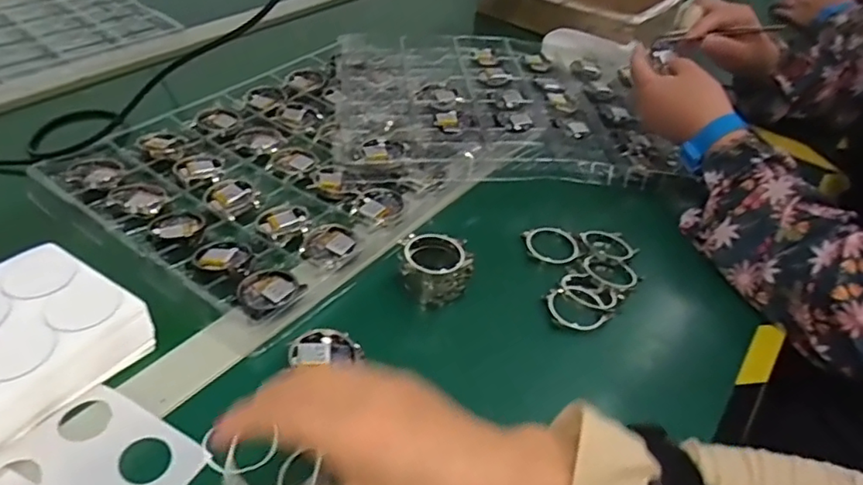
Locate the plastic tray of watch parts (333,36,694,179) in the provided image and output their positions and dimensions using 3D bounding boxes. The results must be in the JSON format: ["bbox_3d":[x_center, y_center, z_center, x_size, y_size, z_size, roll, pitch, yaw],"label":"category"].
[{"bbox_3d":[0.072,-0.168,0.685,0.355,0.027,0.309,1,42,-5],"label":"plastic tray of watch parts"}]

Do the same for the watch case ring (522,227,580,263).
[{"bbox_3d":[0.108,0.001,0.526,0.052,0.011,0.046,13,42,8],"label":"watch case ring"}]

